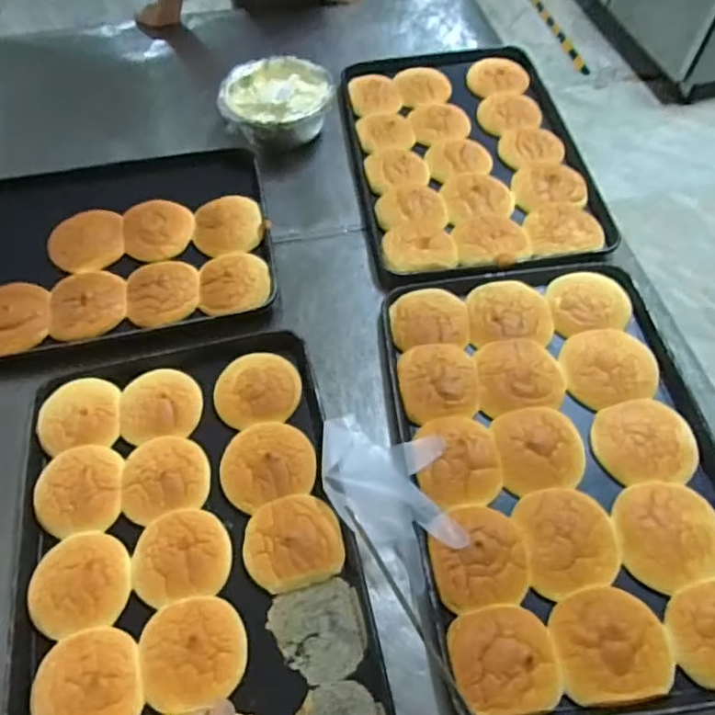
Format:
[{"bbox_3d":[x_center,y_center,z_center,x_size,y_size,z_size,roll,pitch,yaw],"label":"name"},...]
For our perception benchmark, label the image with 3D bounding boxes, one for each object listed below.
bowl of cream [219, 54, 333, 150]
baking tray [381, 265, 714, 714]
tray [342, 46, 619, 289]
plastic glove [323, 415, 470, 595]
[{"bbox_3d":[-0.148,-0.473,1.087,0.201,0.076,0.198,0,56,1],"label":"bowl of cream"},{"bbox_3d":[0.261,0.121,0.750,0.389,0.049,0.578,-7,57,-3],"label":"baking tray"},{"bbox_3d":[0.192,-0.379,1.044,0.387,0.059,0.558,-7,57,-3],"label":"tray"},{"bbox_3d":[0.043,0.158,0.735,0.146,0.037,0.224,-40,64,-22],"label":"plastic glove"}]

